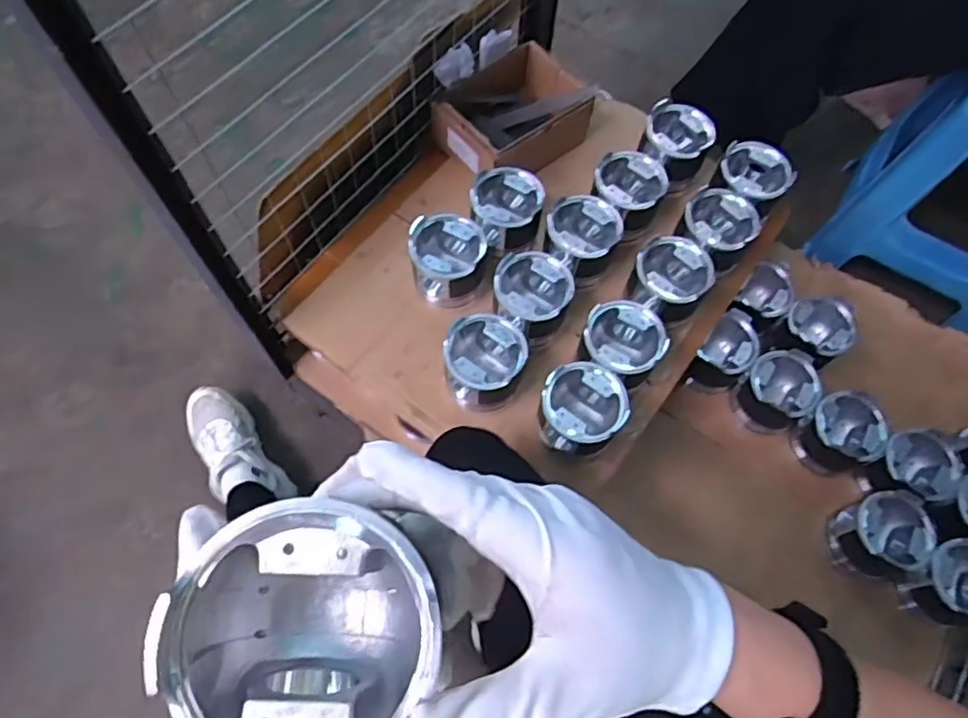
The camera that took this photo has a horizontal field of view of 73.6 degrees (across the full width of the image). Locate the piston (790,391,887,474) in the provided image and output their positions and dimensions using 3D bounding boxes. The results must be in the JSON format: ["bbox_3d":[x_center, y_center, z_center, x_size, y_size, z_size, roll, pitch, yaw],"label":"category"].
[{"bbox_3d":[0.501,0.106,0.912,0.097,0.080,0.098,1,67,-2],"label":"piston"}]

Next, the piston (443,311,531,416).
[{"bbox_3d":[0.000,0.008,0.810,0.096,0.110,0.099,1,67,-2],"label":"piston"}]

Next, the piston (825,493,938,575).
[{"bbox_3d":[0.513,0.228,0.837,0.097,0.085,0.094,1,67,-2],"label":"piston"}]

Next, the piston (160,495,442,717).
[{"bbox_3d":[-0.066,0.111,0.262,0.095,0.070,0.091,1,67,-2],"label":"piston"}]

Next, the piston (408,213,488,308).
[{"bbox_3d":[-0.048,-0.130,0.868,0.096,0.107,0.100,1,67,-2],"label":"piston"}]

